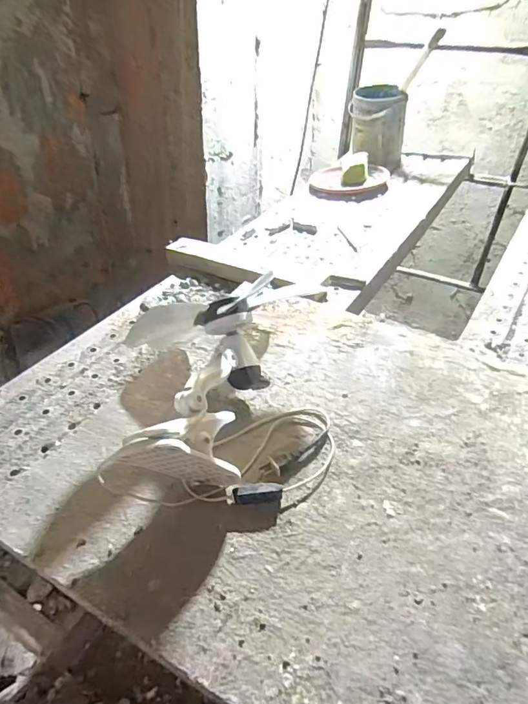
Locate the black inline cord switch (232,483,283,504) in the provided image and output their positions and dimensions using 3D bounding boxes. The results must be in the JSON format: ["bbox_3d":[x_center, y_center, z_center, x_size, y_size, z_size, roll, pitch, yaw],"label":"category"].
[{"bbox_3d":[-0.007,0.170,0.572,0.059,0.023,0.016,-5,39,-4],"label":"black inline cord switch"}]

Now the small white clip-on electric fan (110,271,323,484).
[{"bbox_3d":[-0.089,0.049,0.617,0.172,0.156,0.278,16,39,16],"label":"small white clip-on electric fan"}]

